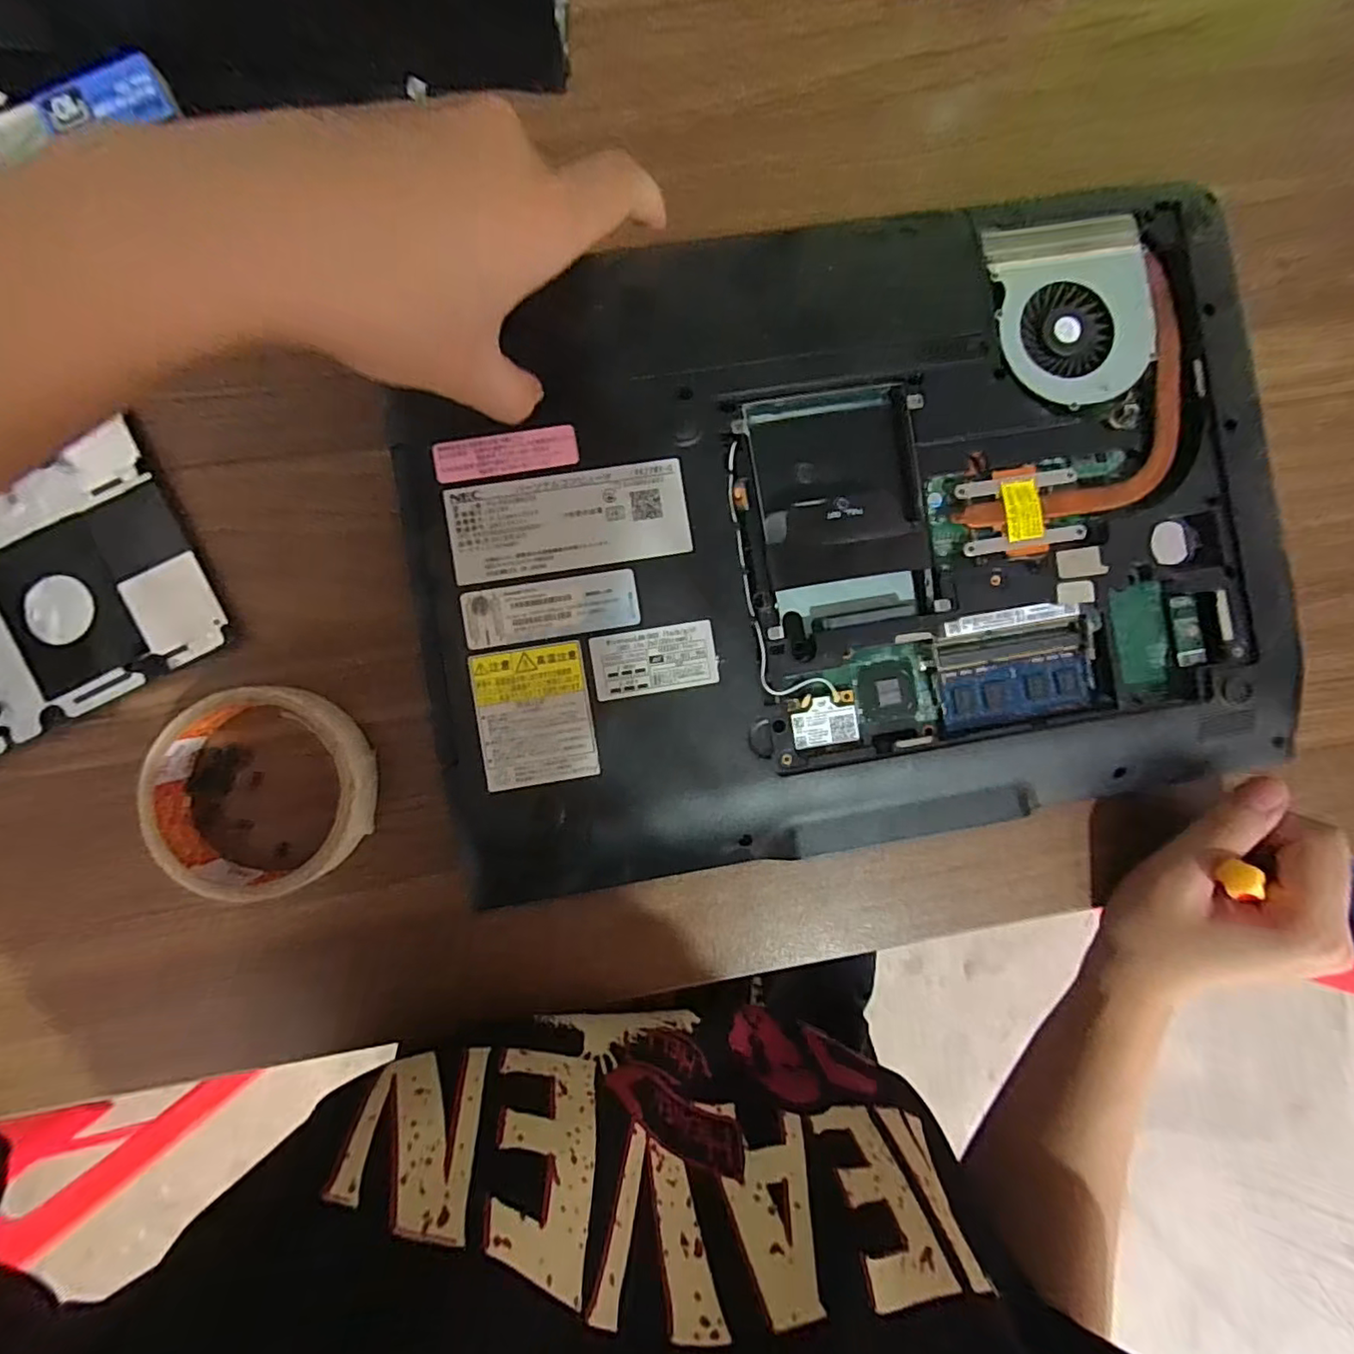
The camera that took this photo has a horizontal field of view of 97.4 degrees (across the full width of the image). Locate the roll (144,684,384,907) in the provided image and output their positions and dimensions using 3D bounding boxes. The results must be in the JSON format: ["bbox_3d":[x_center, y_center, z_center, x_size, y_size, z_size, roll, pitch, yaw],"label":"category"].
[{"bbox_3d":[-0.179,0.049,0.258,0.086,0.024,0.088,0,90,-3],"label":"roll"}]

